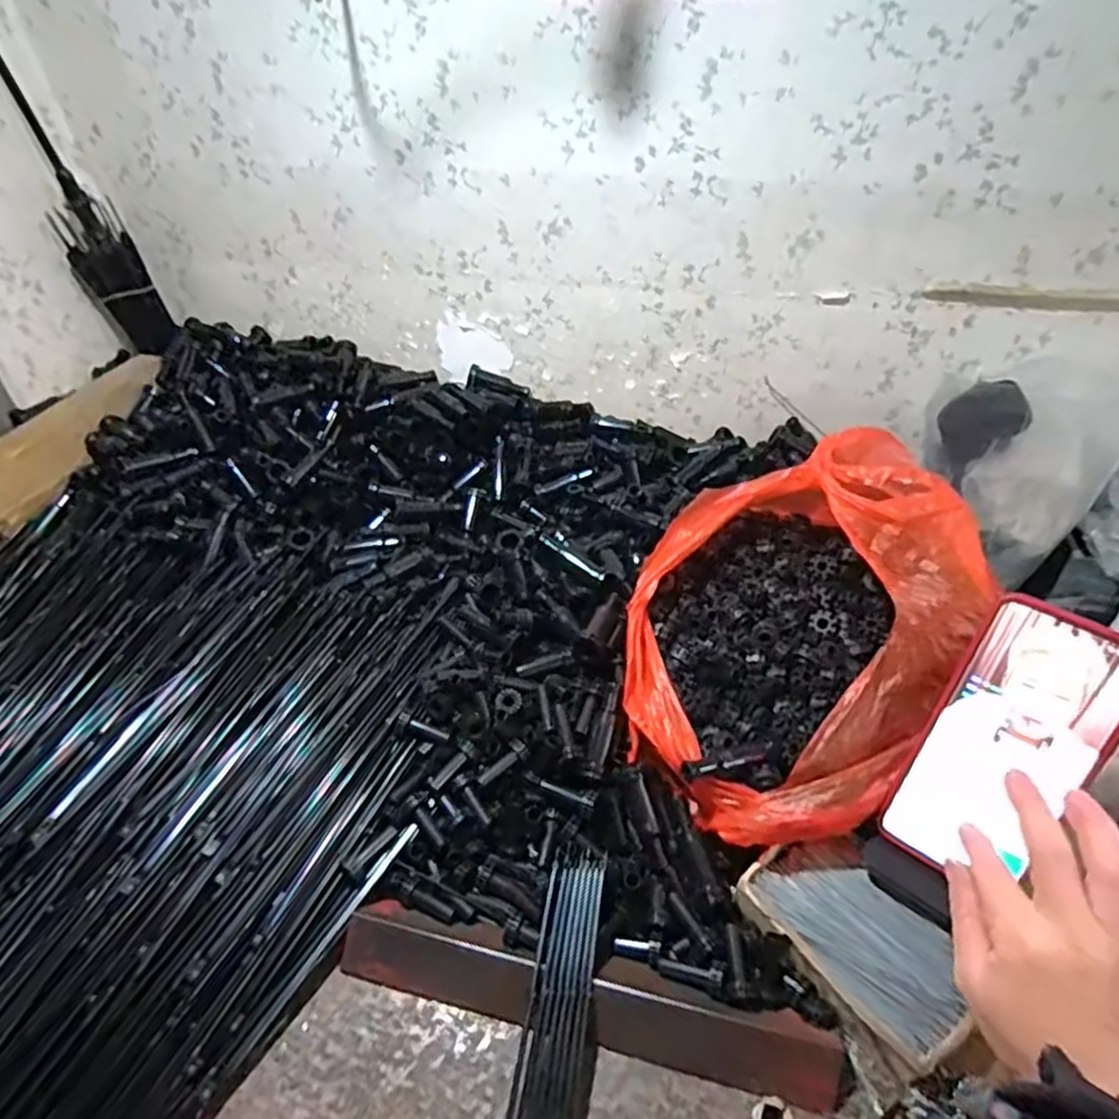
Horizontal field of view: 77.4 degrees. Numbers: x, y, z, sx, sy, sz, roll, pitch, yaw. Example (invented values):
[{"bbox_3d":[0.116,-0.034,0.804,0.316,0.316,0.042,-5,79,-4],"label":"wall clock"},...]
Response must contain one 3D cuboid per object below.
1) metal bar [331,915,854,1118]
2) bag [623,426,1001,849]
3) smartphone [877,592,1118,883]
[{"bbox_3d":[0.013,0.253,0.403,0.290,0.028,0.041,7,39,11],"label":"metal bar"},{"bbox_3d":[0.161,0.047,0.480,0.236,0.168,0.211,-23,43,-25],"label":"bag"},{"bbox_3d":[0.247,0.104,0.383,0.077,0.158,0.015,29,16,30],"label":"smartphone"}]

